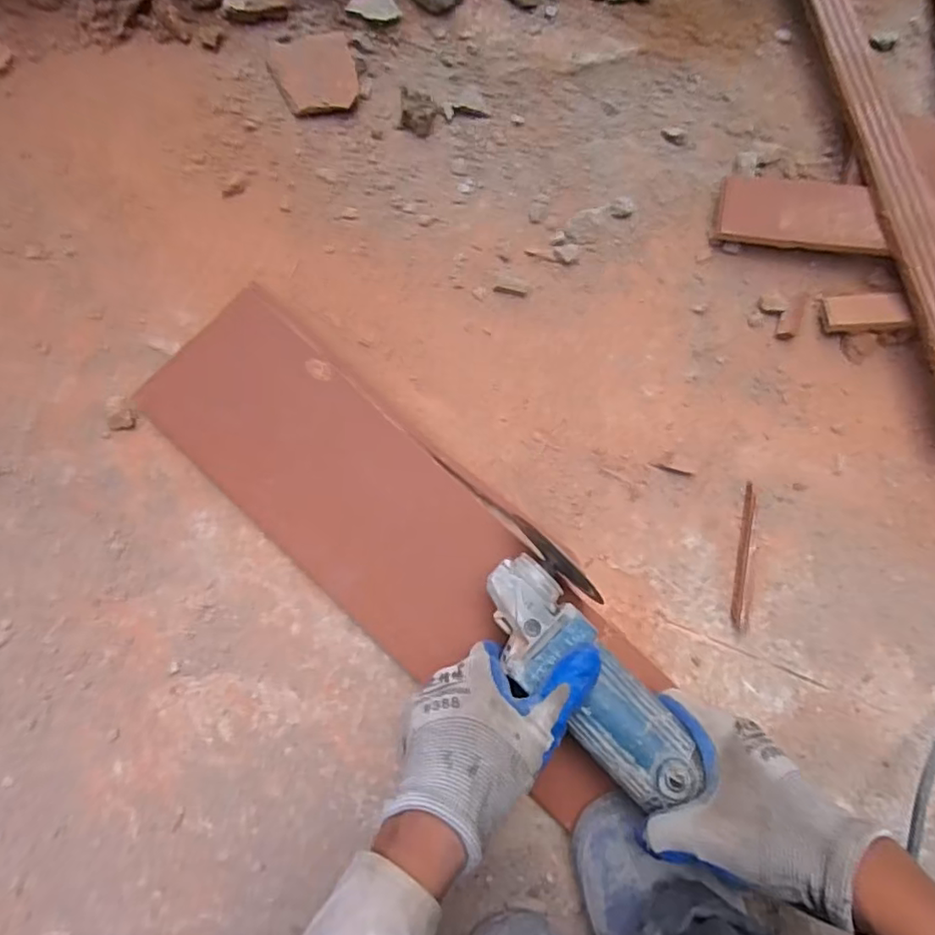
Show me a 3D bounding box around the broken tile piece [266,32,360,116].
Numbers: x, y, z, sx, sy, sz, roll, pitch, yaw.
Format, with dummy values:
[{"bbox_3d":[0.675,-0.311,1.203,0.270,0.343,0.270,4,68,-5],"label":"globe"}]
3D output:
[{"bbox_3d":[-0.140,-0.359,0.568,0.074,0.010,0.079,-11,82,0],"label":"broken tile piece"}]

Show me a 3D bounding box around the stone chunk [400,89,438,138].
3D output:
[{"bbox_3d":[-0.045,-0.315,0.555,0.029,0.022,0.030,8,83,3],"label":"stone chunk"}]

